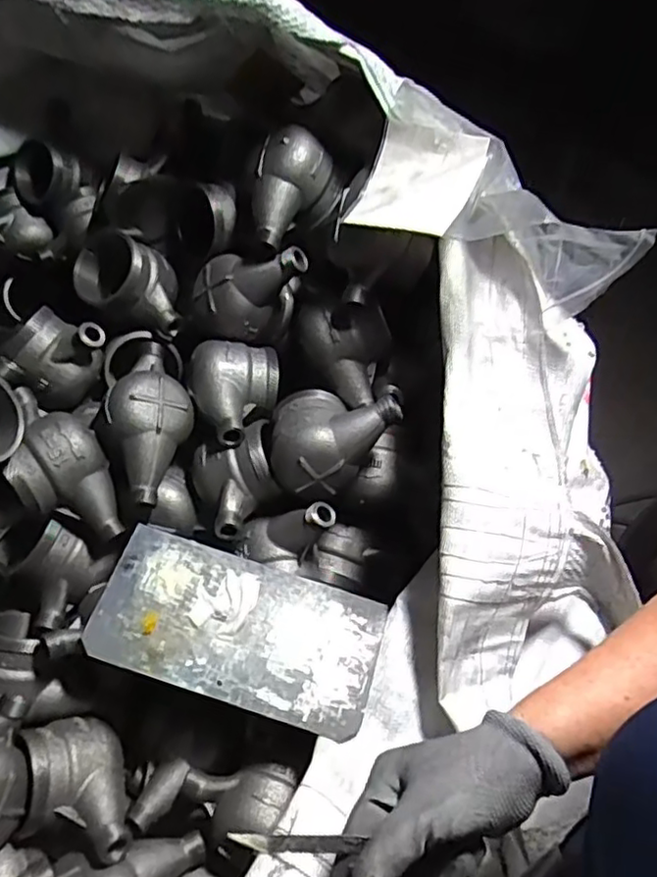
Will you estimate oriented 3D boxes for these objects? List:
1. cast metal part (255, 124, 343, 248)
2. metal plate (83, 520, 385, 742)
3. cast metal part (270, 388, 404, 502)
[{"bbox_3d":[-0.038,-0.234,0.615,0.065,0.085,0.106,35,101,38],"label":"cast metal part"},{"bbox_3d":[-0.074,0.160,0.544,0.232,0.006,0.119,18,57,1],"label":"metal plate"},{"bbox_3d":[0.005,0.001,0.594,0.115,0.075,0.091,5,49,2],"label":"cast metal part"}]

